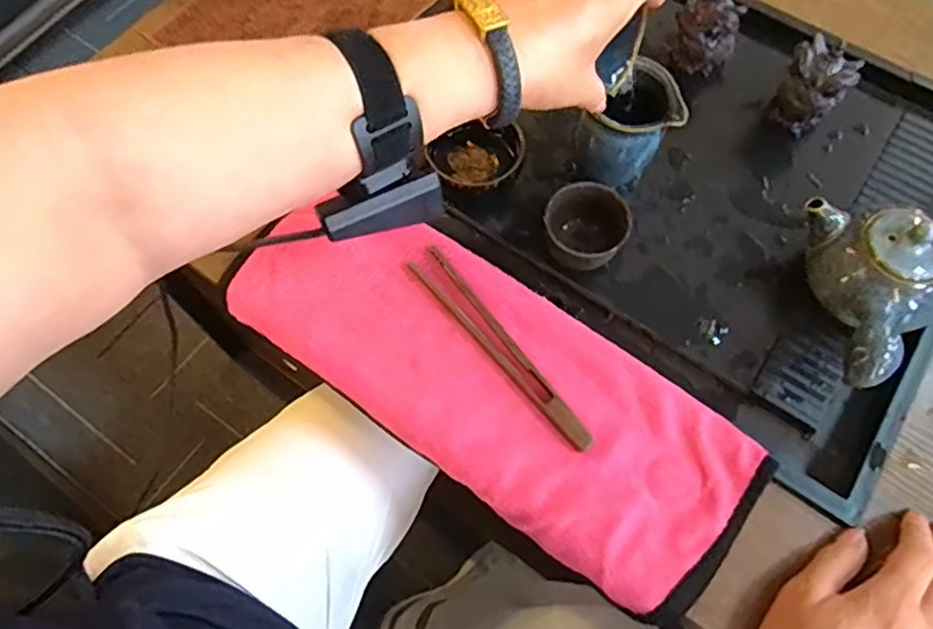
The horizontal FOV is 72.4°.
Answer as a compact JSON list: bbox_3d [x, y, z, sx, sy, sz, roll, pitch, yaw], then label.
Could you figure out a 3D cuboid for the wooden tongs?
[{"bbox_3d":[0.024,0.021,0.437,0.021,0.009,0.176,-38,73,-15],"label":"wooden tongs"}]

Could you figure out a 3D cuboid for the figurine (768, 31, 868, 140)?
[{"bbox_3d":[0.271,-0.176,0.507,0.046,0.071,0.037,42,73,15],"label":"figurine"}]

